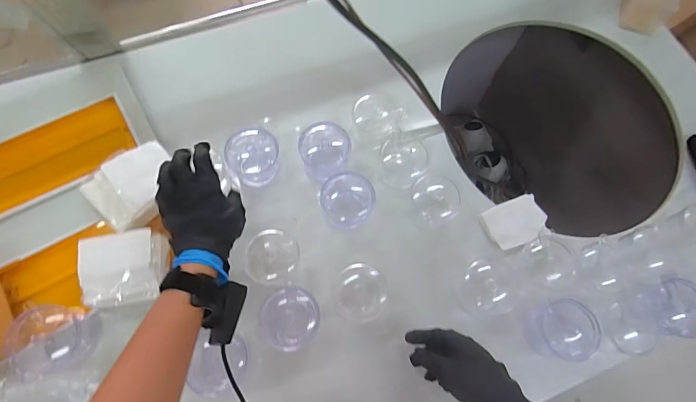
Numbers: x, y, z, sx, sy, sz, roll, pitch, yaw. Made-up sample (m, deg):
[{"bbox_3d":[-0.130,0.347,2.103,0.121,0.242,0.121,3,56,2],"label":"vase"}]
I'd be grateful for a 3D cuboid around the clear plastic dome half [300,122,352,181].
[{"bbox_3d":[-0.036,-0.084,0.645,0.078,0.070,0.079,1,71,-2],"label":"clear plastic dome half"}]

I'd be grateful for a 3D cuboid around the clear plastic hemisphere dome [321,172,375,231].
[{"bbox_3d":[0.000,-0.003,0.623,0.081,0.054,0.092,10,71,1],"label":"clear plastic hemisphere dome"}]

